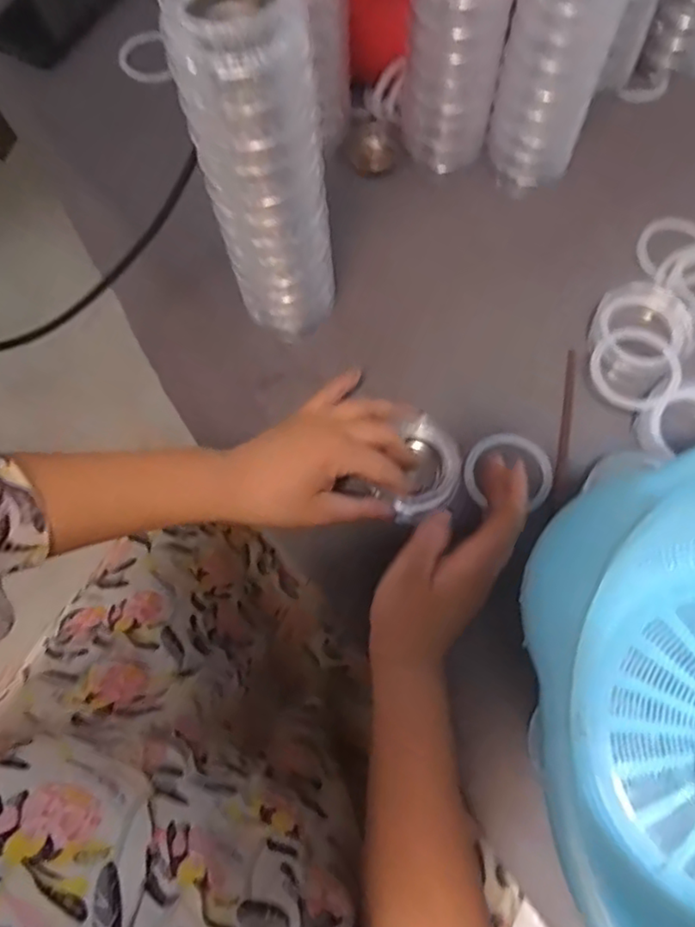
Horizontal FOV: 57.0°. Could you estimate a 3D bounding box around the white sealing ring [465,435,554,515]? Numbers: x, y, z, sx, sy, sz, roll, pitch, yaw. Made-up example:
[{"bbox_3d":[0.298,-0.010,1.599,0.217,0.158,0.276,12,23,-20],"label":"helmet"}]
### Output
[{"bbox_3d":[0.110,0.005,0.439,0.057,0.011,0.052,0,72,1],"label":"white sealing ring"}]

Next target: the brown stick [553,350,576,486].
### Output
[{"bbox_3d":[0.156,-0.035,0.455,0.007,0.005,0.103,11,73,5],"label":"brown stick"}]

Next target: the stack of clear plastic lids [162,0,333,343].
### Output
[{"bbox_3d":[-0.049,-0.166,0.381,0.066,0.229,0.067,-21,73,-5],"label":"stack of clear plastic lids"}]

